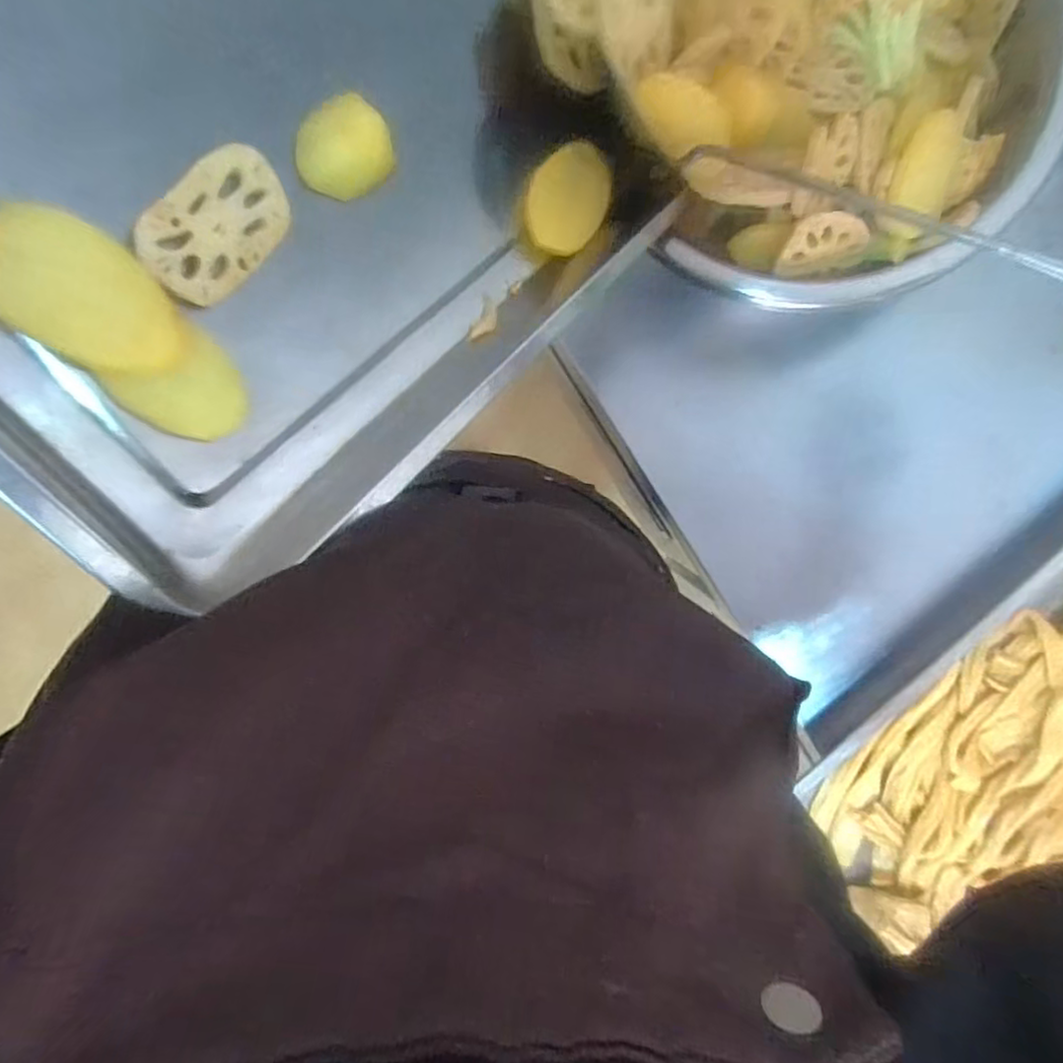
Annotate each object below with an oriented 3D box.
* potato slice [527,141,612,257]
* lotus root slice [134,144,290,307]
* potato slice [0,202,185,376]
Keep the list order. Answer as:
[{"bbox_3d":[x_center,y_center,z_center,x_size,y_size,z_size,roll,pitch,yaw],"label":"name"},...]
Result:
[{"bbox_3d":[0.027,-0.229,0.454,0.053,0.004,0.085,40,72,-28],"label":"potato slice"},{"bbox_3d":[-0.144,-0.142,0.307,0.004,0.045,0.077,13,63,40],"label":"lotus root slice"},{"bbox_3d":[-0.188,-0.099,0.277,0.004,0.079,0.051,16,77,49],"label":"potato slice"}]

